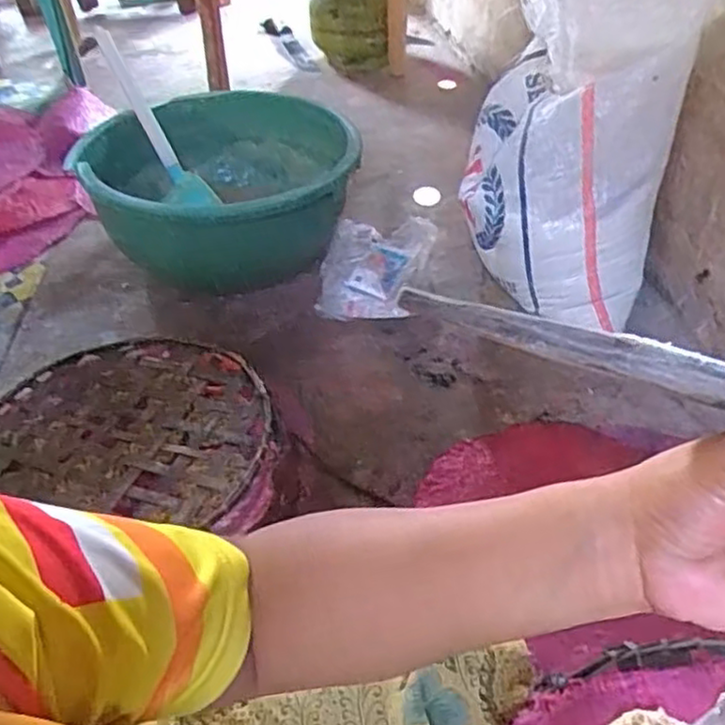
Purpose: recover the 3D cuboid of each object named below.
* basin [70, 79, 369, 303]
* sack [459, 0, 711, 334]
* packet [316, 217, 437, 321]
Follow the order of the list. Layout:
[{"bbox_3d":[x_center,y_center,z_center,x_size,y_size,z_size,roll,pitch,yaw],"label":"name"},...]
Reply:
[{"bbox_3d":[-0.233,-0.286,1.229,0.433,0.214,0.433,-1,41,1],"label":"basin"},{"bbox_3d":[0.299,-0.309,1.041,0.274,0.448,0.218,12,43,15],"label":"sack"},{"bbox_3d":[0.020,-0.154,1.183,0.172,0.065,0.223,11,43,13],"label":"packet"}]

